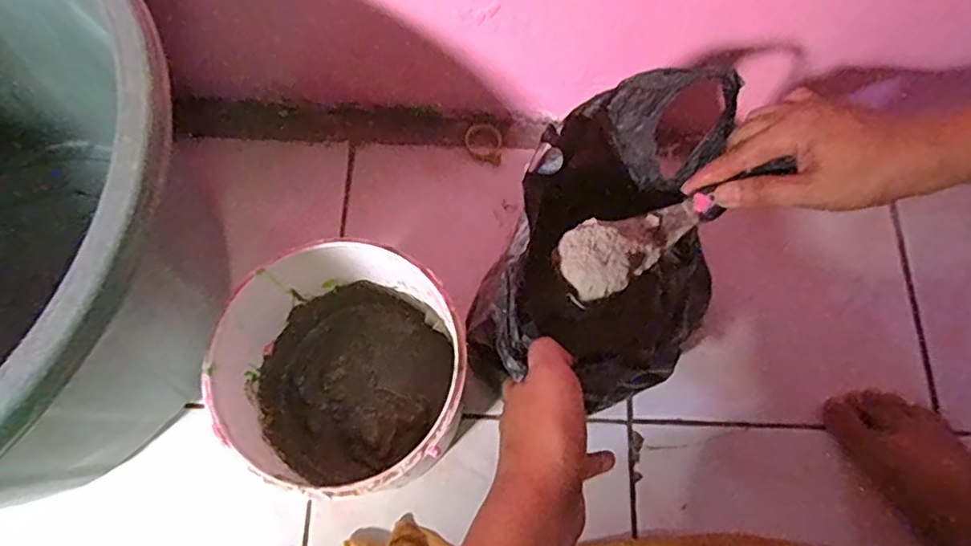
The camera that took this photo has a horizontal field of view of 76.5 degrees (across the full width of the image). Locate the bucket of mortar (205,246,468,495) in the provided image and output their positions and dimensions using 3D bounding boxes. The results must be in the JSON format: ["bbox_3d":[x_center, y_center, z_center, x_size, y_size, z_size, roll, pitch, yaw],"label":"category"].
[{"bbox_3d":[-0.106,0.086,0.508,0.176,0.181,0.171,0,71,-1],"label":"bucket of mortar"}]

